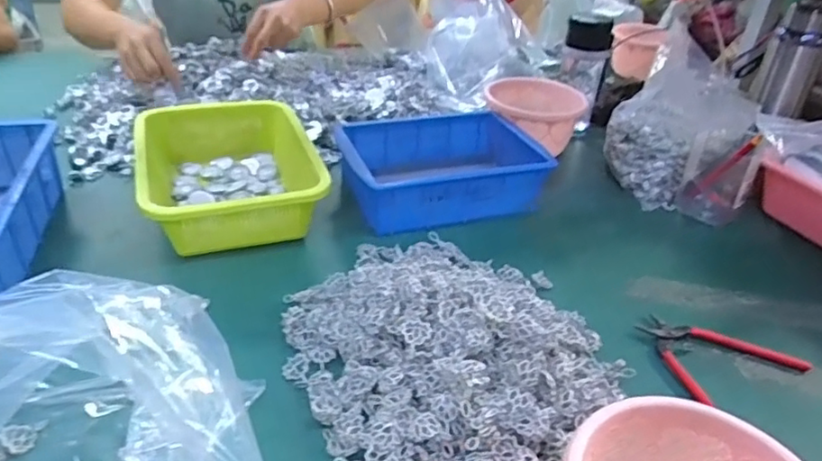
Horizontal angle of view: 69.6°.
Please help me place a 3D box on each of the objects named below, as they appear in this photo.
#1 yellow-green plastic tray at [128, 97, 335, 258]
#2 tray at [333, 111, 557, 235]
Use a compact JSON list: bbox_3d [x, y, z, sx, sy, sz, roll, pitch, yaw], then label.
[{"bbox_3d":[-0.229,-0.083,0.733,0.188,0.080,0.287,-9,35,-20],"label":"yellow-green plastic tray"},{"bbox_3d":[0.039,-0.080,0.774,0.250,0.075,0.181,-7,35,-18],"label":"tray"}]

